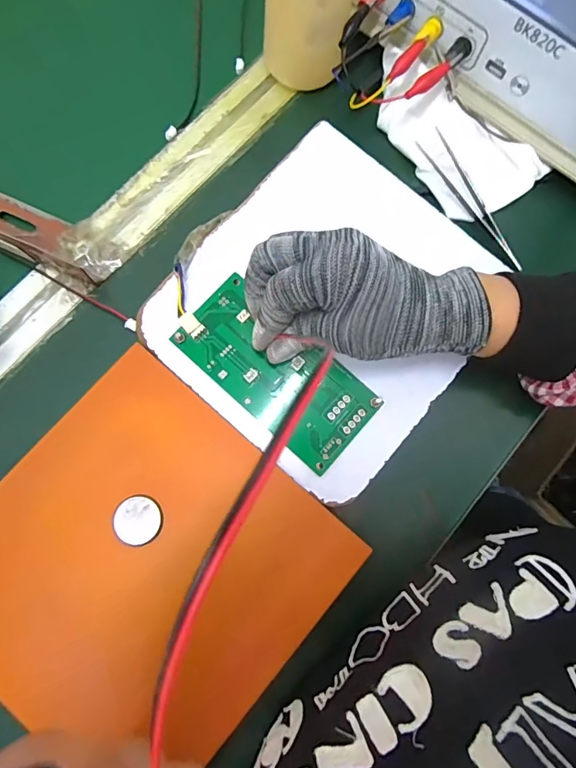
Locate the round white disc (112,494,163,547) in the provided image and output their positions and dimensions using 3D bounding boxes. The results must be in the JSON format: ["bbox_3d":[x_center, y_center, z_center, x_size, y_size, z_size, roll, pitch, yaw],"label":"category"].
[{"bbox_3d":[-0.091,0.083,0.264,0.028,0.004,0.029,3,78,-13],"label":"round white disc"}]

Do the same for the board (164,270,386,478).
[{"bbox_3d":[-0.009,-0.007,0.286,0.135,0.007,0.064,37,81,4],"label":"board"}]

